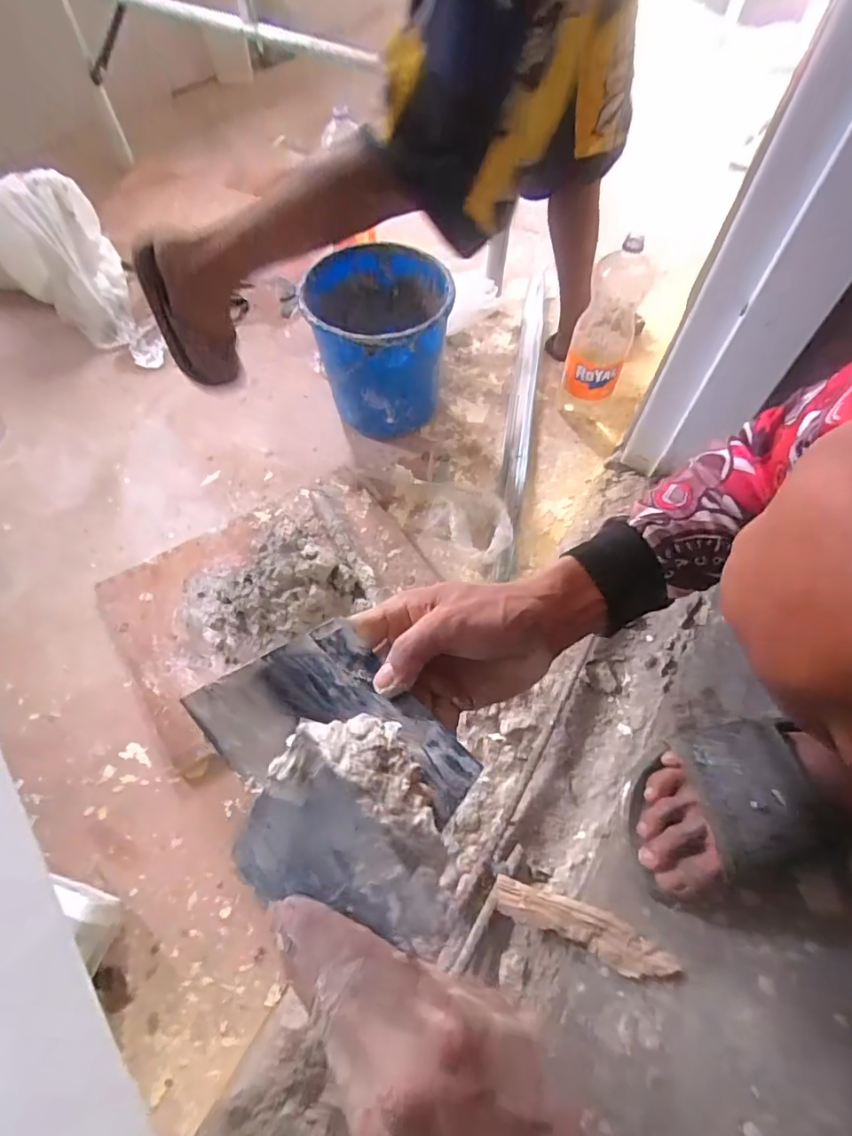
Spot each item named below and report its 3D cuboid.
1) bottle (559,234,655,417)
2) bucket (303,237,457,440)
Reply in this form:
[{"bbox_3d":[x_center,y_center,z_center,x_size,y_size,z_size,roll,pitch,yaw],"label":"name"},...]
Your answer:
[{"bbox_3d":[0.311,-0.401,0.948,0.100,0.332,0.100,20,62,10],"label":"bottle"},{"bbox_3d":[-0.083,-0.406,0.994,0.240,0.258,0.253,0,60,-1],"label":"bucket"}]

